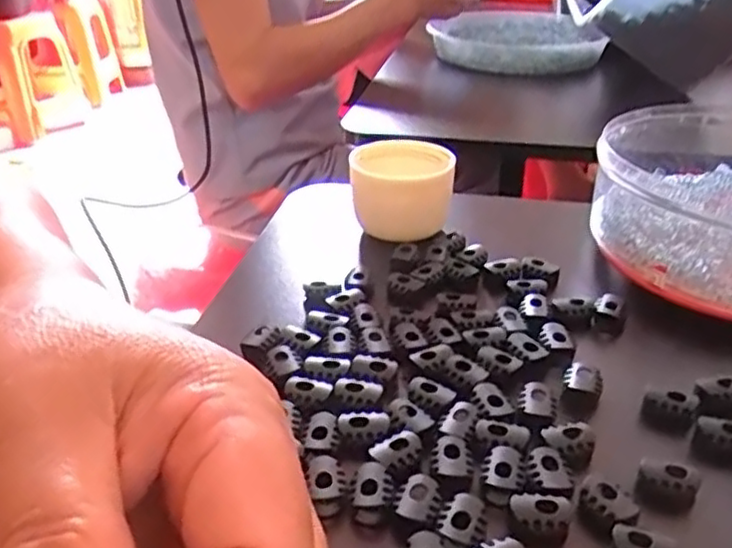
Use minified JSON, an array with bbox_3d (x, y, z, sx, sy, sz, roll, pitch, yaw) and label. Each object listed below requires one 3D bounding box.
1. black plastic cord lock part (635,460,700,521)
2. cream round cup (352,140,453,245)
[{"bbox_3d":[0.114,0.082,0.266,0.020,0.017,0.011,9,31,19],"label":"black plastic cord lock part"},{"bbox_3d":[0.023,-0.057,0.457,0.065,0.051,0.067,-2,29,1],"label":"cream round cup"}]

